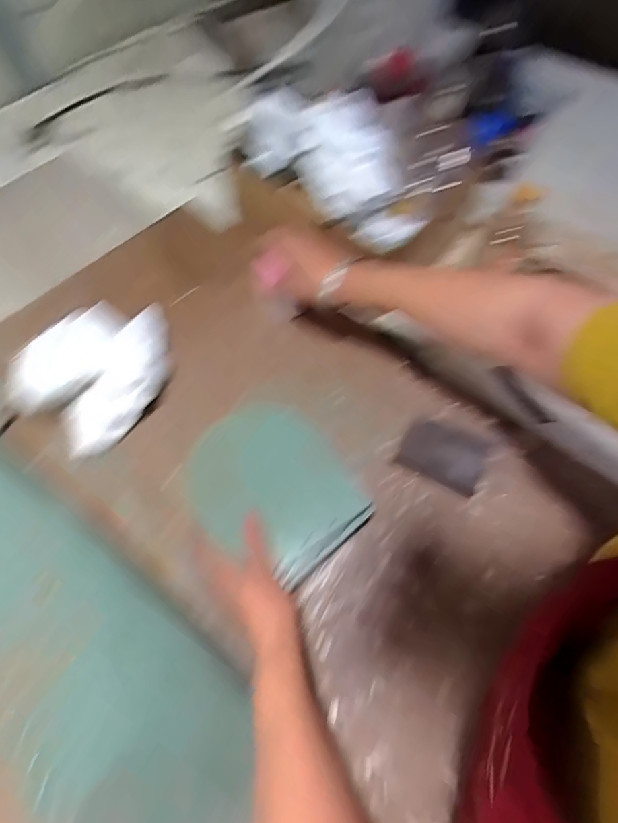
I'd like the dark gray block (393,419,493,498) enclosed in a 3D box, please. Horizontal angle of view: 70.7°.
[{"bbox_3d":[0.157,0.047,0.506,0.093,0.023,0.069,24,66,15],"label":"dark gray block"}]

